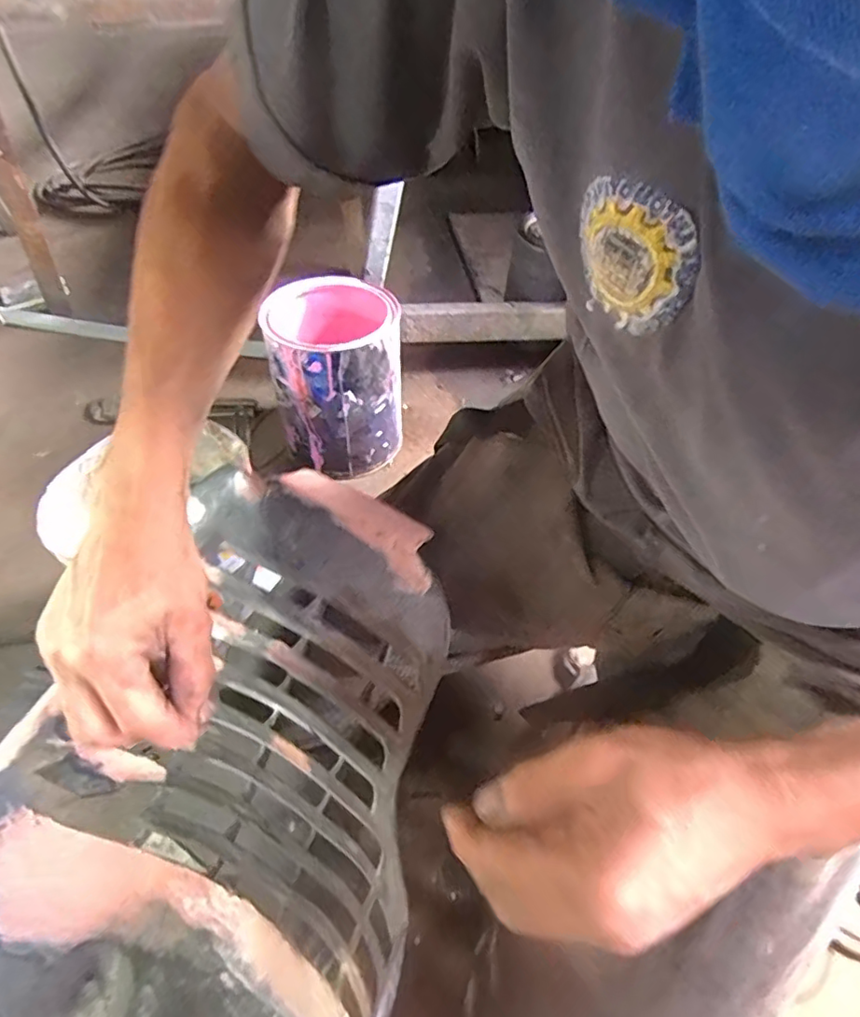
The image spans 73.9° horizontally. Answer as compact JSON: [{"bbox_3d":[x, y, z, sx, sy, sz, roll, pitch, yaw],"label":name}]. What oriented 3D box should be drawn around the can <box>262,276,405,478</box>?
[{"bbox_3d":[-0.120,-0.176,0.761,0.153,0.203,0.165,0,50,-1],"label":"can"}]

